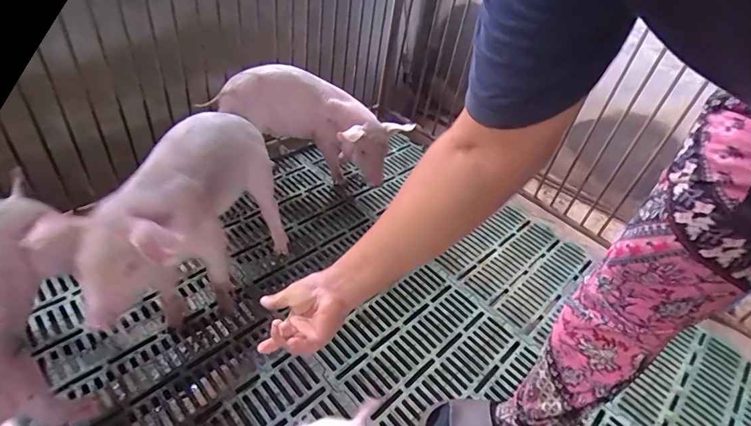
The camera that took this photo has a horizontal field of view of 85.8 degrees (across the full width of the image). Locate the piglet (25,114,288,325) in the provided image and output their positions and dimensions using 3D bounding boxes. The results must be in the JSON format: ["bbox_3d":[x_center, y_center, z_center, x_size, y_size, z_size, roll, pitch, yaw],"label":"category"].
[{"bbox_3d":[-0.377,0.018,0.859,0.195,0.346,0.459,20,44,10],"label":"piglet"}]

